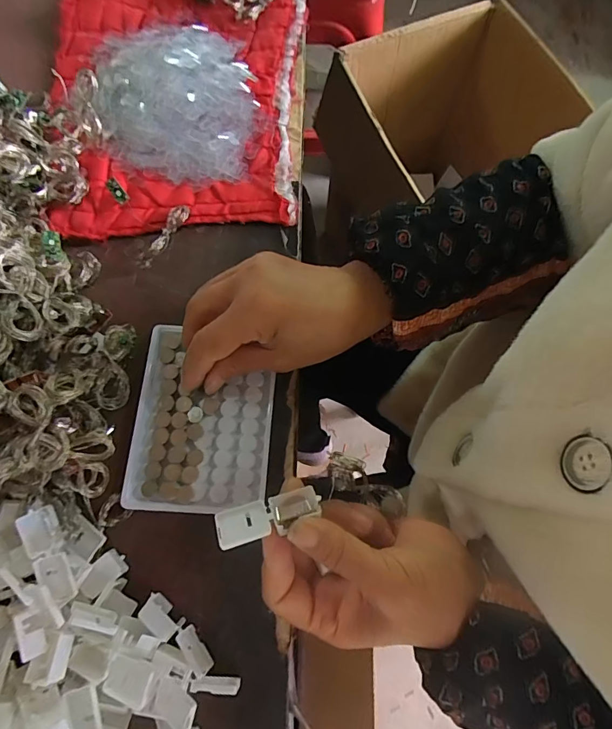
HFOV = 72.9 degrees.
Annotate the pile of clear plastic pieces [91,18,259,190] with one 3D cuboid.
[{"bbox_3d":[-0.114,-0.240,0.364,0.133,0.025,0.178,-13,75,-5],"label":"pile of clear plastic pieces"}]

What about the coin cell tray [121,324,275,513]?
[{"bbox_3d":[-0.073,0.038,0.293,0.095,0.013,0.123,4,73,1],"label":"coin cell tray"}]

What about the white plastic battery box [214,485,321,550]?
[{"bbox_3d":[-0.020,0.083,0.226,0.055,0.010,0.020,-17,46,-13],"label":"white plastic battery box"}]

